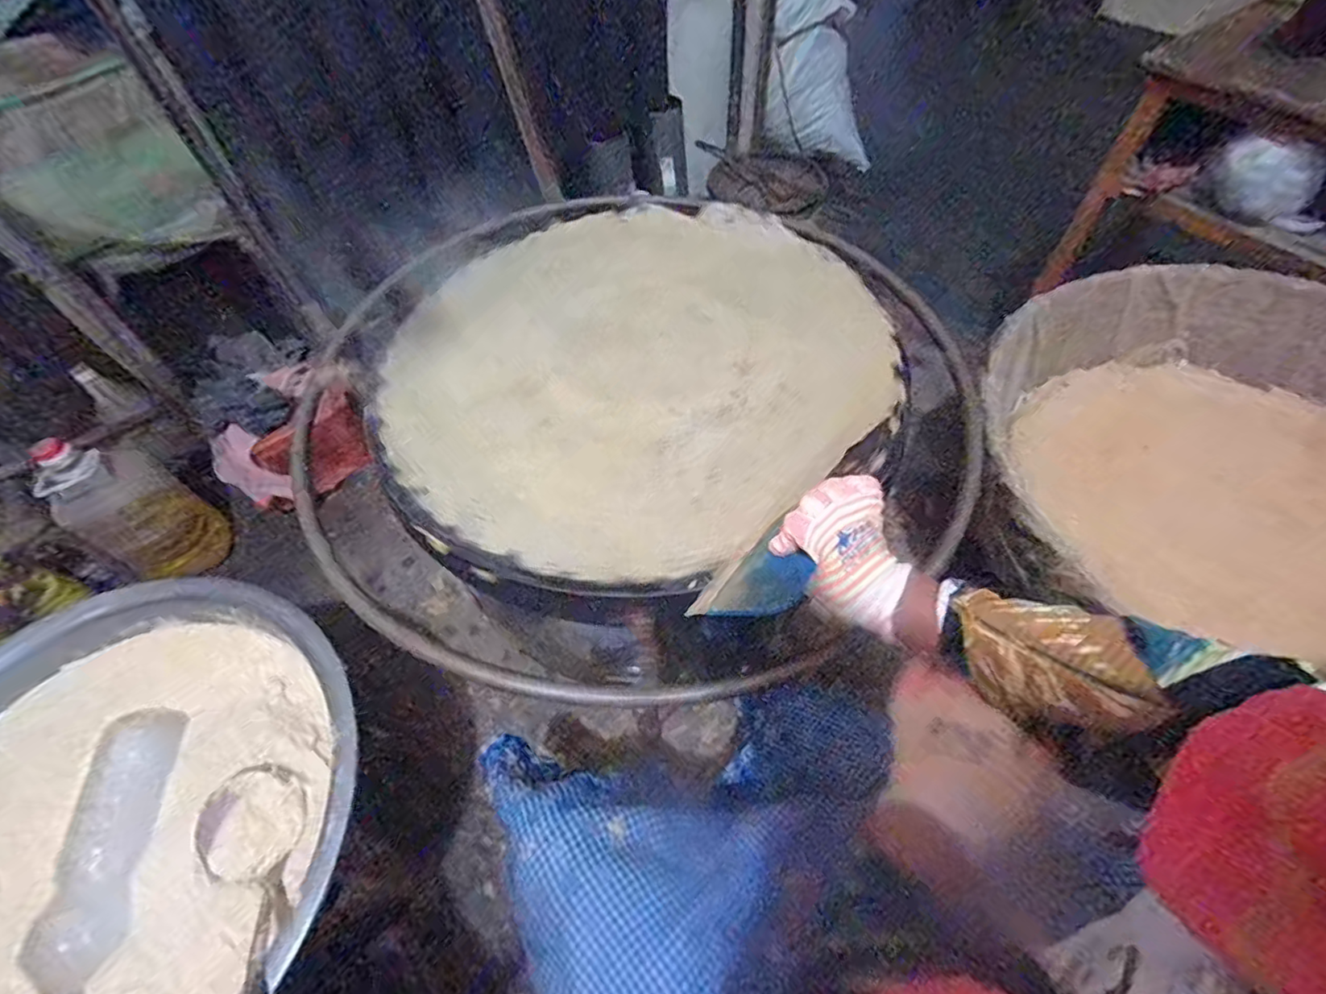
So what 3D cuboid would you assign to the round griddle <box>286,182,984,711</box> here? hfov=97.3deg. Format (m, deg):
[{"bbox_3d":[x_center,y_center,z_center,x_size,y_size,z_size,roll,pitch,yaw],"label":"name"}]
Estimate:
[{"bbox_3d":[-0.031,-0.131,0.722,0.753,0.081,0.743,-2,55,3],"label":"round griddle"}]

